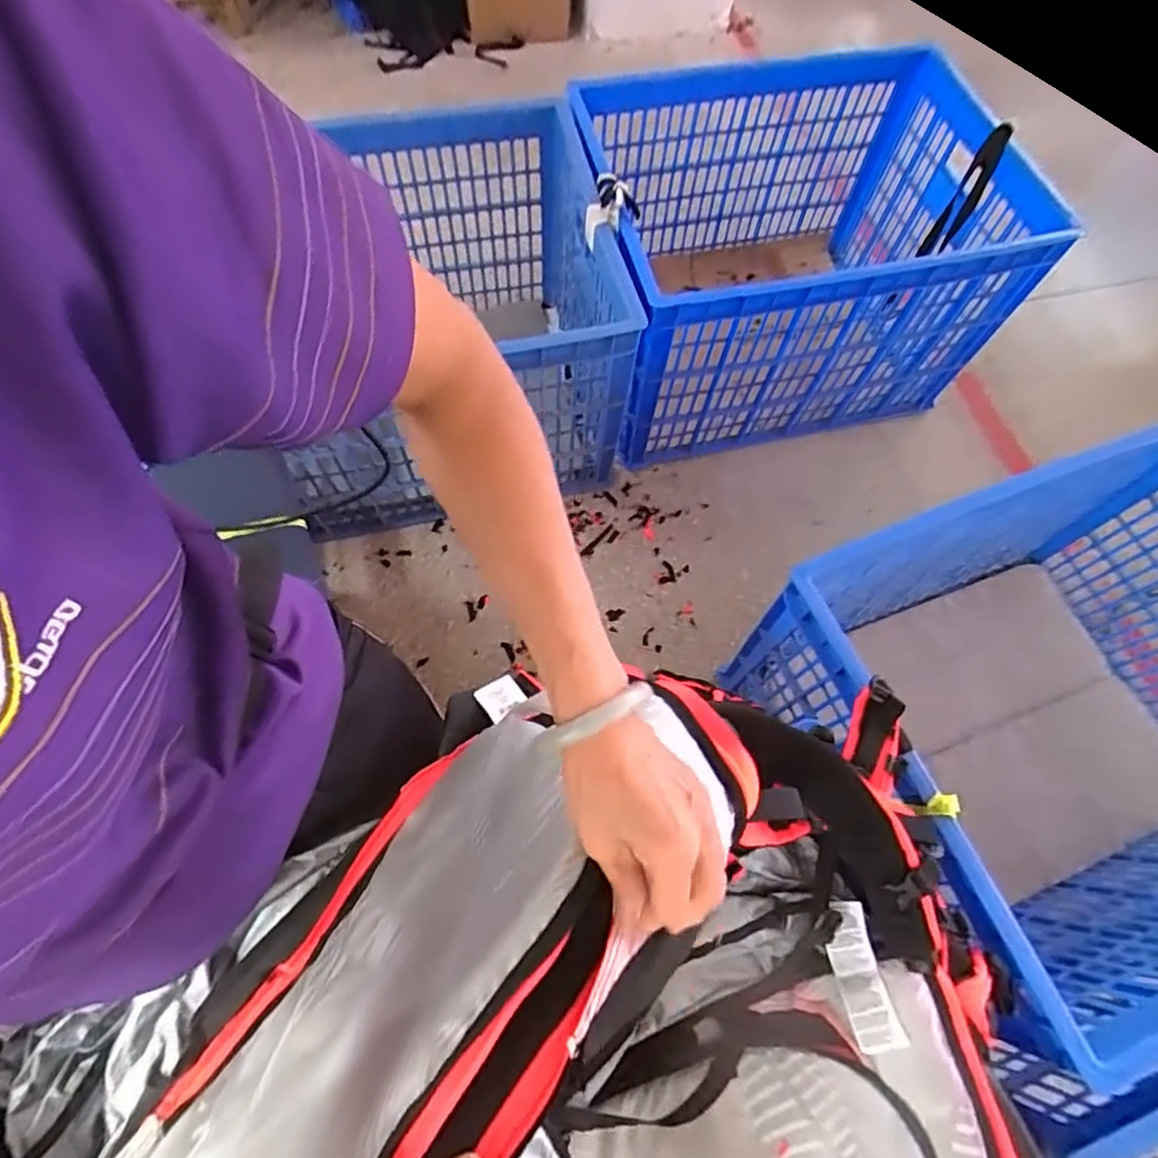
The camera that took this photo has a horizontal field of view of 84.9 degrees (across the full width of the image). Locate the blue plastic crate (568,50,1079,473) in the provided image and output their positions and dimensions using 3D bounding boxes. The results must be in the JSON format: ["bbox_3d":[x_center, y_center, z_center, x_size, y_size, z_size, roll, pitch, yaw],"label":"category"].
[{"bbox_3d":[0.448,-0.702,1.456,0.852,0.572,0.644,-9,66,-6],"label":"blue plastic crate"}]

